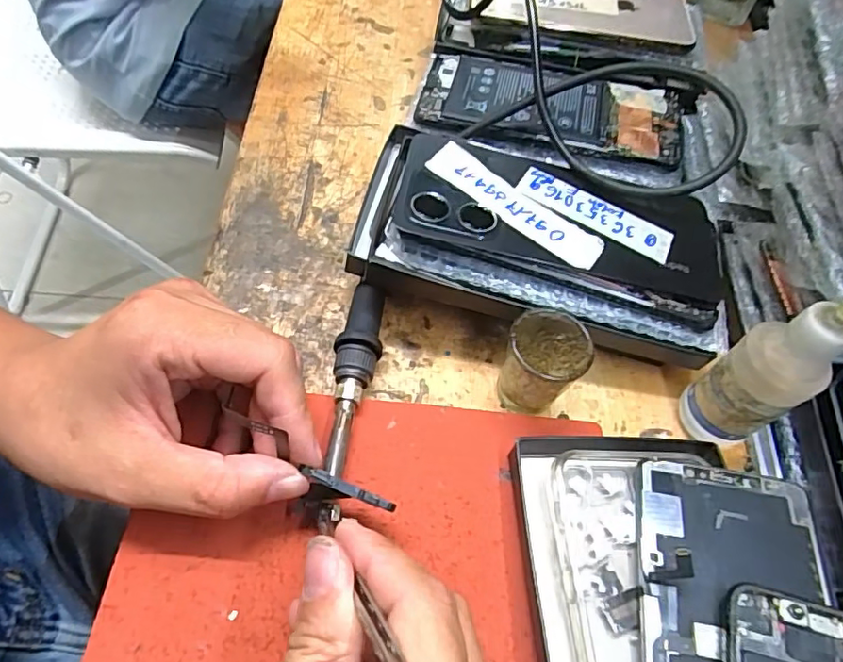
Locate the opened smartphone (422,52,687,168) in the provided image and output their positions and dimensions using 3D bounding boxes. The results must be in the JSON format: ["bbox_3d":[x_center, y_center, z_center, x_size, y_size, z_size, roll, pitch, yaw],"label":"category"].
[{"bbox_3d":[0.081,-0.141,0.350,0.160,0.007,0.076,11,60,4],"label":"opened smartphone"}]

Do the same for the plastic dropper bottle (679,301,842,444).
[{"bbox_3d":[0.144,0.019,0.238,0.028,0.105,0.033,-27,64,-20],"label":"plastic dropper bottle"}]

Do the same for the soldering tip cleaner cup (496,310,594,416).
[{"bbox_3d":[0.058,0.017,0.264,0.037,0.046,0.036,3,58,-4],"label":"soldering tip cleaner cup"}]

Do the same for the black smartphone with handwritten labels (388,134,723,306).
[{"bbox_3d":[0.069,-0.058,0.279,0.161,0.009,0.067,14,60,-3],"label":"black smartphone with handwritten labels"}]

